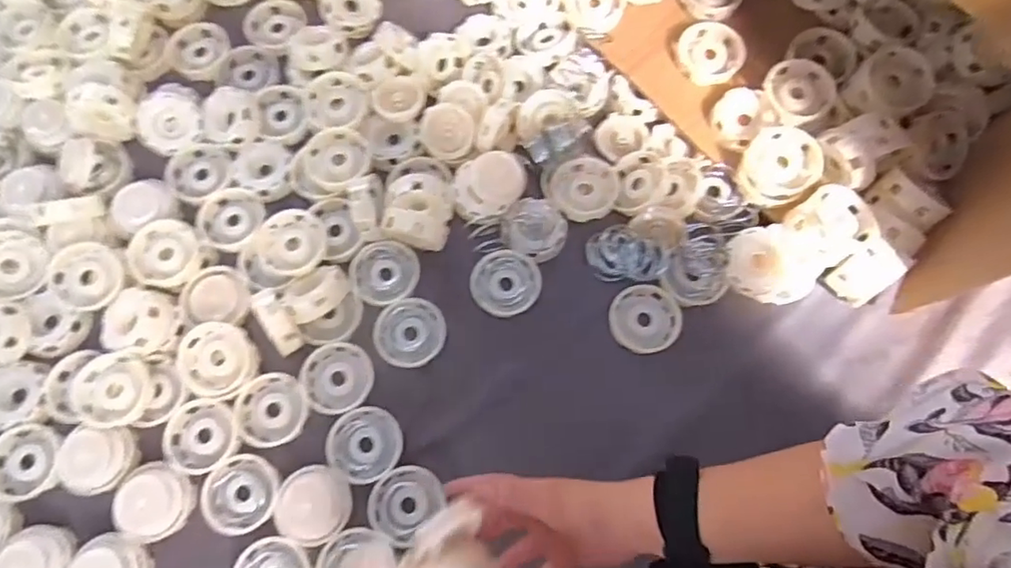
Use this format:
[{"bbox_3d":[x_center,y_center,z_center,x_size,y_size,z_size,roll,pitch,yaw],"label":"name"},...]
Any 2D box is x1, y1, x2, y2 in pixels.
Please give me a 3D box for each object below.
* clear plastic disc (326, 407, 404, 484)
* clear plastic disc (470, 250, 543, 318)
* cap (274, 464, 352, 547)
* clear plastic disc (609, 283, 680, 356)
[{"bbox_3d":[-0.120,0.139,0.514,0.062,0.011,0.059,0,73,-2],"label":"clear plastic disc"},{"bbox_3d":[0.000,0.000,0.551,0.063,0.004,0.060,5,92,-1],"label":"clear plastic disc"},{"bbox_3d":[-0.161,0.183,0.486,0.060,0.031,0.062,0,73,-2],"label":"cap"},{"bbox_3d":[0.127,0.031,0.538,0.061,0.010,0.061,22,74,5],"label":"clear plastic disc"}]

